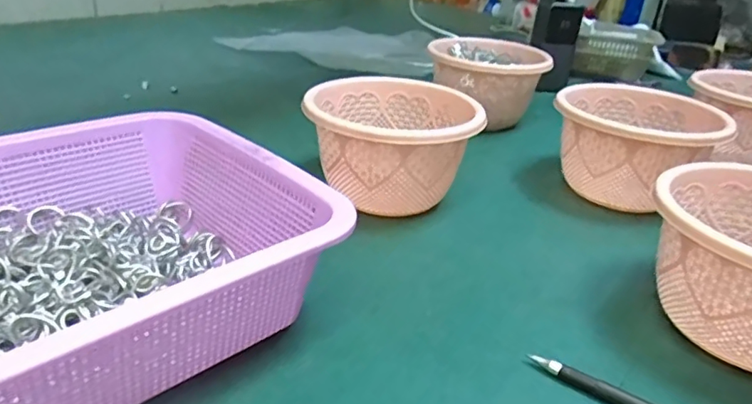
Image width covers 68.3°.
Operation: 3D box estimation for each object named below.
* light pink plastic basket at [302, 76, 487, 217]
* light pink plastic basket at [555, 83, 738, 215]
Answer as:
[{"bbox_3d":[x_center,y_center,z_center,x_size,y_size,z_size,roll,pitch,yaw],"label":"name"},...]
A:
[{"bbox_3d":[0.012,-0.045,0.480,0.133,0.088,0.133,1,29,-7],"label":"light pink plastic basket"},{"bbox_3d":[0.236,-0.049,0.516,0.134,0.086,0.138,23,33,29],"label":"light pink plastic basket"}]

